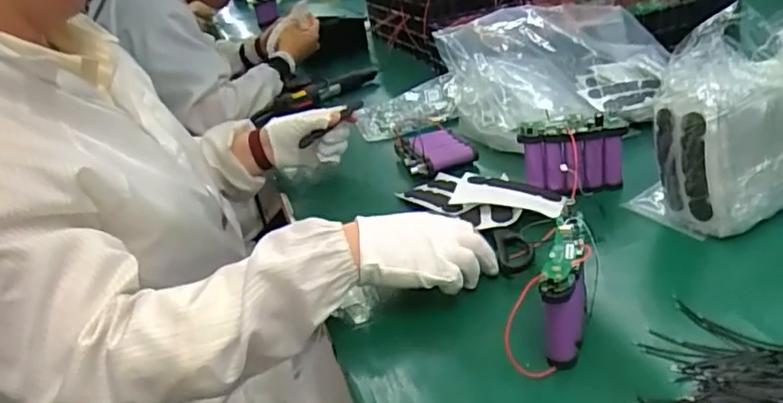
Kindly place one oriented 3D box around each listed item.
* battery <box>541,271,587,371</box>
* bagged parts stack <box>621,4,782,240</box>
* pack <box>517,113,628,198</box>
[{"bbox_3d":[0.134,0.091,0.467,0.031,0.082,0.031,0,28,21],"label":"battery"},{"bbox_3d":[0.419,-0.092,0.602,0.306,0.205,0.101,-16,29,-11],"label":"bagged parts stack"},{"bbox_3d":[0.208,-0.054,0.692,0.113,0.085,0.034,-4,27,15],"label":"pack"}]

